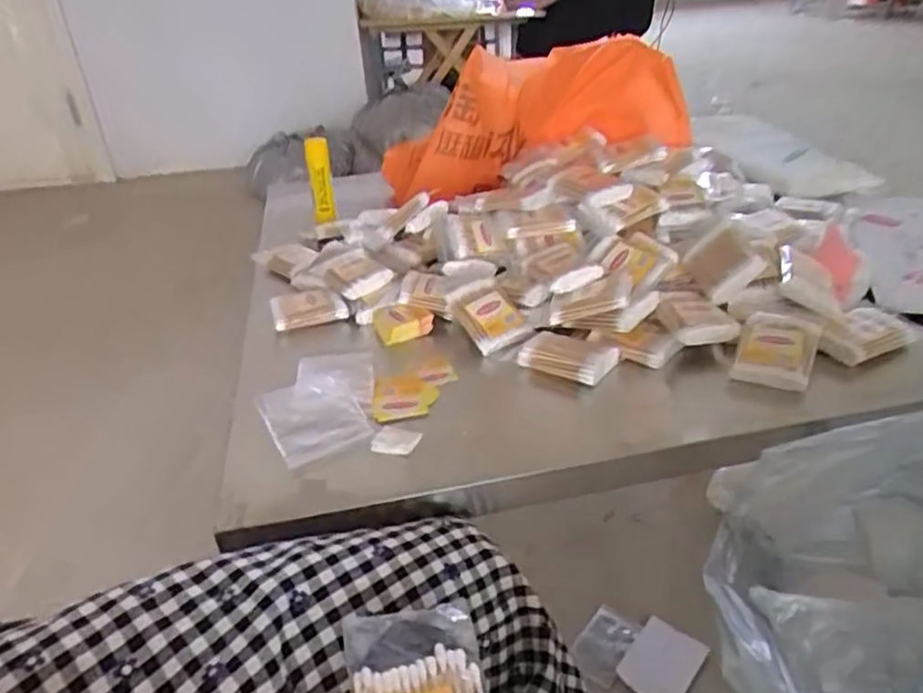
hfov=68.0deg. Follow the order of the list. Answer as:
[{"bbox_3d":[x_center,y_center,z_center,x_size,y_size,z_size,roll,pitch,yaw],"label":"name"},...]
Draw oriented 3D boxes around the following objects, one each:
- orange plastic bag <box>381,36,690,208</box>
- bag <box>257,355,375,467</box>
[{"bbox_3d":[0.034,-0.273,0.883,0.479,0.156,0.184,-8,23,41],"label":"orange plastic bag"},{"bbox_3d":[-0.117,0.042,0.561,0.086,0.012,0.154,-7,31,-3],"label":"bag"}]

